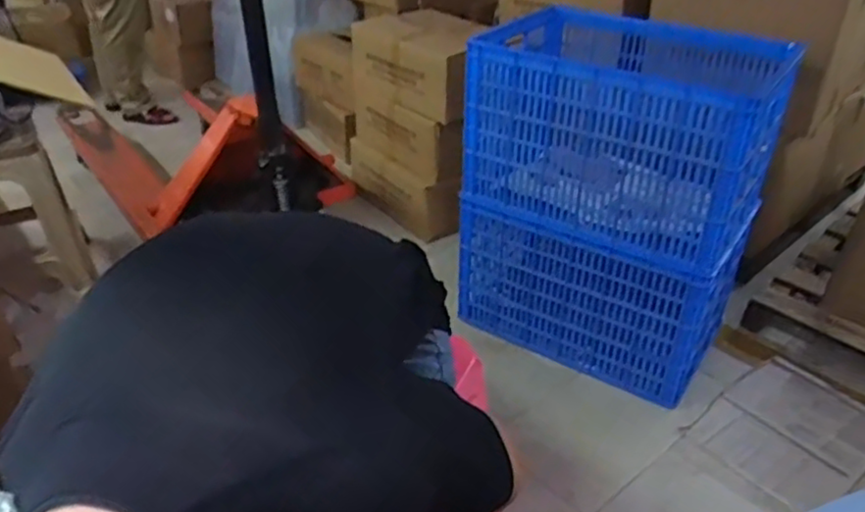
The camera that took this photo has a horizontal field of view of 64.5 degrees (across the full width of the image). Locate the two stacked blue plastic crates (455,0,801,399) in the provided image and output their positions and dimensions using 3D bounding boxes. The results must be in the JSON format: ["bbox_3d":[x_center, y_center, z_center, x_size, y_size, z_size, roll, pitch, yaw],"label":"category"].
[{"bbox_3d":[0.417,-0.146,1.730,0.692,0.742,0.521,21,37,29],"label":"two stacked blue plastic crates"}]

